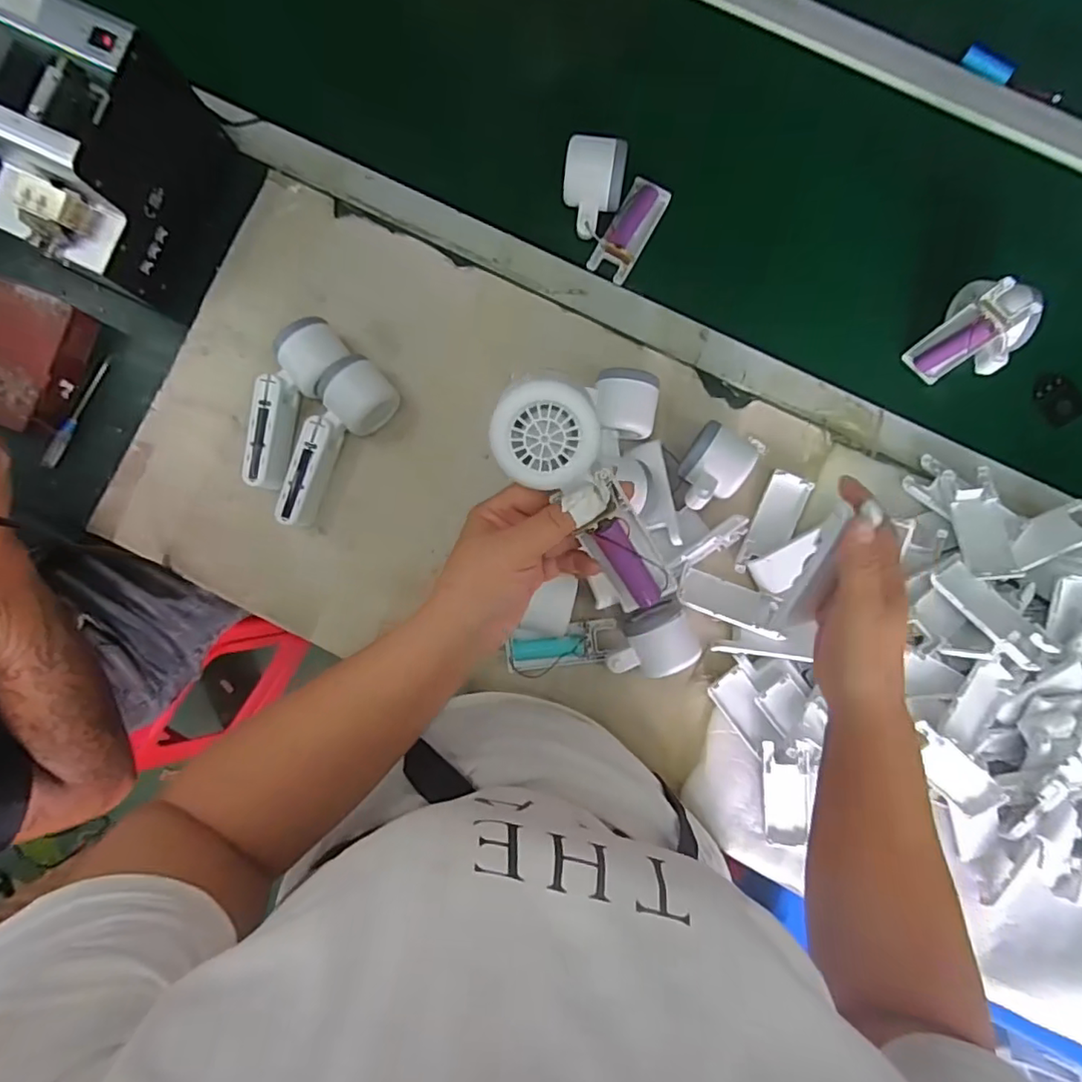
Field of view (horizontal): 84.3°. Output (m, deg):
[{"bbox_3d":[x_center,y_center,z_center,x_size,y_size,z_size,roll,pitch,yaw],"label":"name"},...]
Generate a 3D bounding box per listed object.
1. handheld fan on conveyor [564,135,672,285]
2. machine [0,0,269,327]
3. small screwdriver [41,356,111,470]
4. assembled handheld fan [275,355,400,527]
[{"bbox_3d":[0.063,-0.313,0.565,0.096,0.055,0.097,20,86,2],"label":"handheld fan on conveyor"},{"bbox_3d":[-0.381,-0.326,0.521,0.146,0.148,0.175,22,86,2],"label":"machine"},{"bbox_3d":[-0.457,-0.128,0.589,0.007,0.013,0.122,24,87,2],"label":"small screwdriver"},{"bbox_3d":[-0.200,-0.095,0.558,0.060,0.045,0.160,38,87,3],"label":"assembled handheld fan"}]

